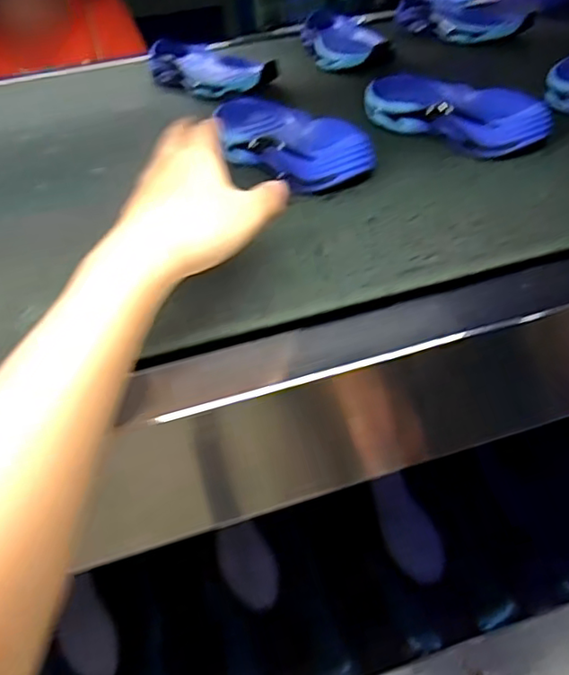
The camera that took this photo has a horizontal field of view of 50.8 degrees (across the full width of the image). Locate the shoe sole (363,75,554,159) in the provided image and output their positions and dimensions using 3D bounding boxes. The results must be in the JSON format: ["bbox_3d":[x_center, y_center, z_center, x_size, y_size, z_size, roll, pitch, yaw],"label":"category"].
[{"bbox_3d":[0.150,-0.211,0.548,0.088,0.038,0.190,-22,42,-20],"label":"shoe sole"}]

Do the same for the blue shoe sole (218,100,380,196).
[{"bbox_3d":[-0.008,-0.178,0.537,0.080,0.039,0.206,-21,38,-17],"label":"blue shoe sole"}]

